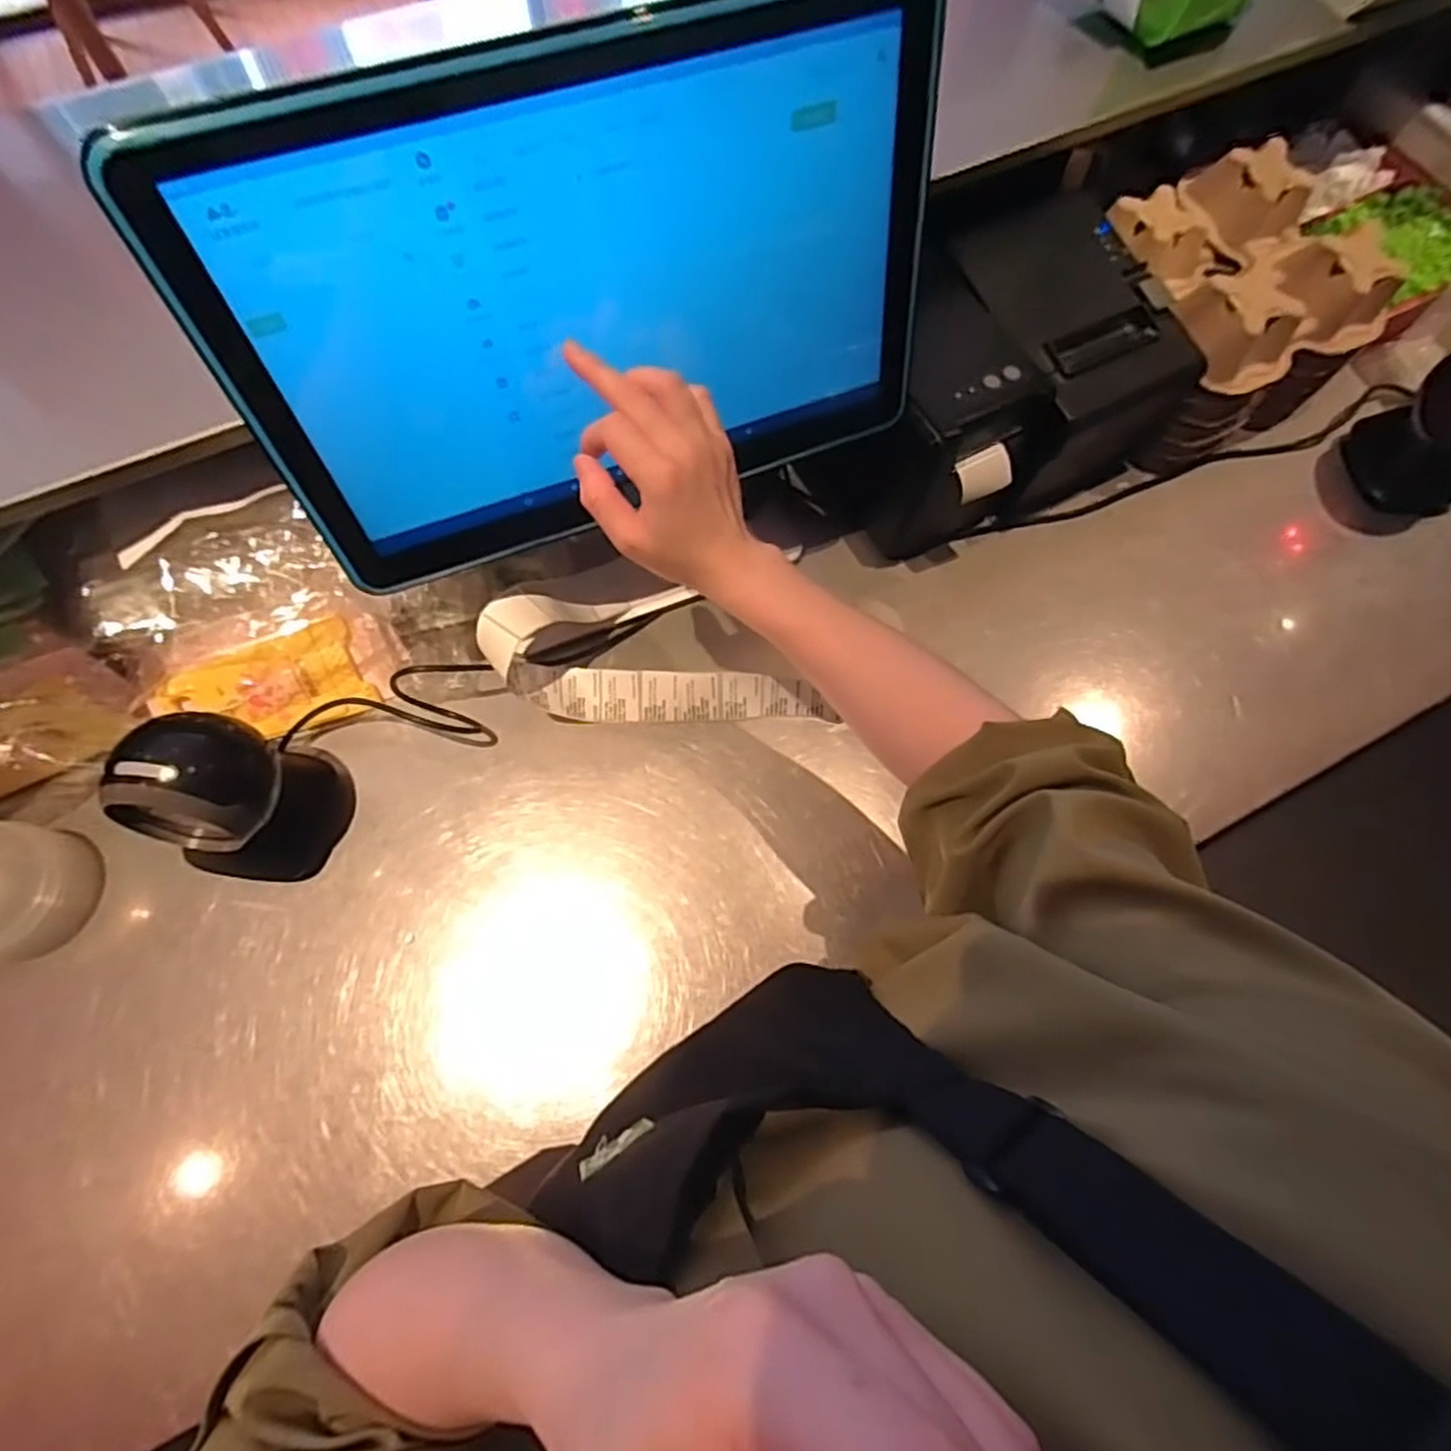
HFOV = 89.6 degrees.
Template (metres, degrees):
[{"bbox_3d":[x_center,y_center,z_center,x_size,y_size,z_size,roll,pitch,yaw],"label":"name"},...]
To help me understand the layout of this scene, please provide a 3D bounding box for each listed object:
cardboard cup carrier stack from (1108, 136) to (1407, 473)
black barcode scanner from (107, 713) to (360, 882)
[{"bbox_3d":[0.422,-0.365,0.642,0.189,0.130,0.195,-26,72,-10],"label":"cardboard cup carrier stack"},{"bbox_3d":[-0.328,0.046,0.489,0.090,0.125,0.093,0,69,0],"label":"black barcode scanner"}]

